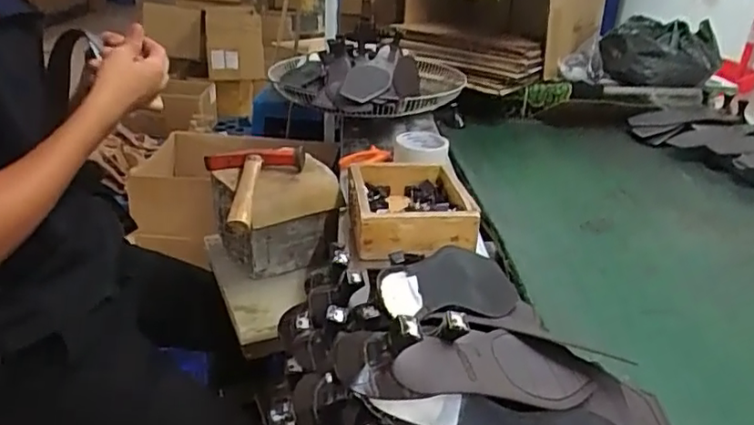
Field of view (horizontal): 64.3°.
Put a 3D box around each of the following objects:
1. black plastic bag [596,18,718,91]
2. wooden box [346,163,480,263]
[{"bbox_3d":[0.768,-0.438,1.643,0.296,0.138,0.216,10,27,18],"label":"black plastic bag"},{"bbox_3d":[0.041,-0.013,0.823,0.163,0.057,0.203,2,25,-4],"label":"wooden box"}]

